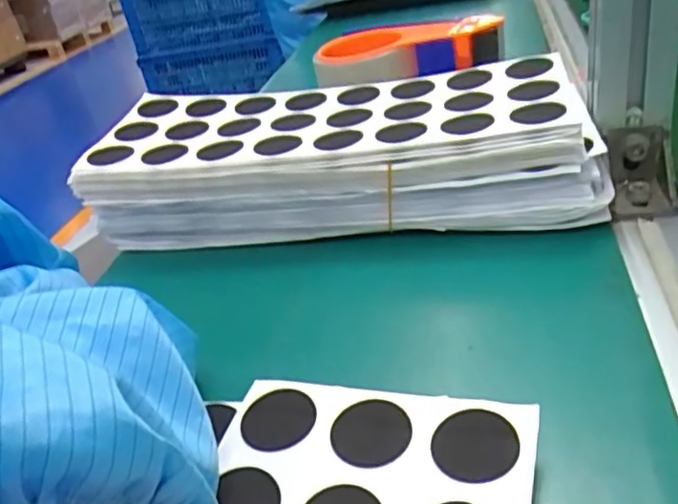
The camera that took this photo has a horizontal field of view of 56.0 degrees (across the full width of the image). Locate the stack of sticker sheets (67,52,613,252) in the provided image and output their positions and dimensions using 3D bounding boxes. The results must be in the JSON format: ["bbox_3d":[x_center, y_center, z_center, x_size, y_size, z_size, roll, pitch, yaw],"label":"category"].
[{"bbox_3d":[-0.002,-0.064,0.411,0.307,0.068,0.123,-5,33,15],"label":"stack of sticker sheets"}]

